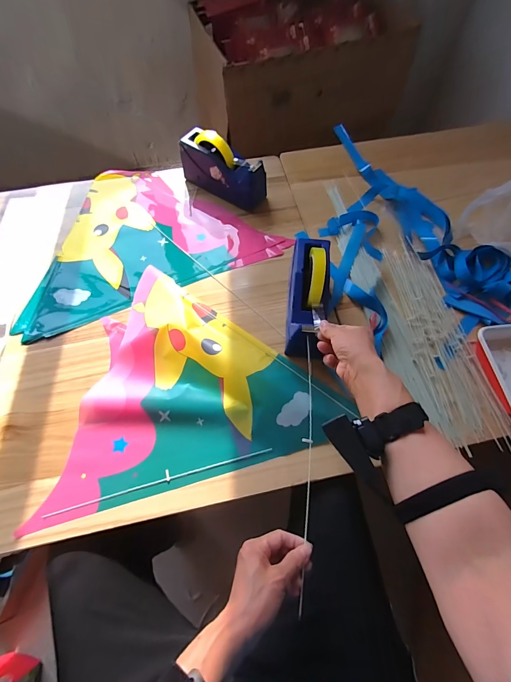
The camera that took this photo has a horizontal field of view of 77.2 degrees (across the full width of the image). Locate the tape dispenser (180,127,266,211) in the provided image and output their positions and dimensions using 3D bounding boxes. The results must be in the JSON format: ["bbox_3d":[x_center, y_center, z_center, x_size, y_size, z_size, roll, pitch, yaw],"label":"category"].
[{"bbox_3d":[-0.074,-0.390,0.725,0.201,0.112,0.068,31,68,14],"label":"tape dispenser"}]

